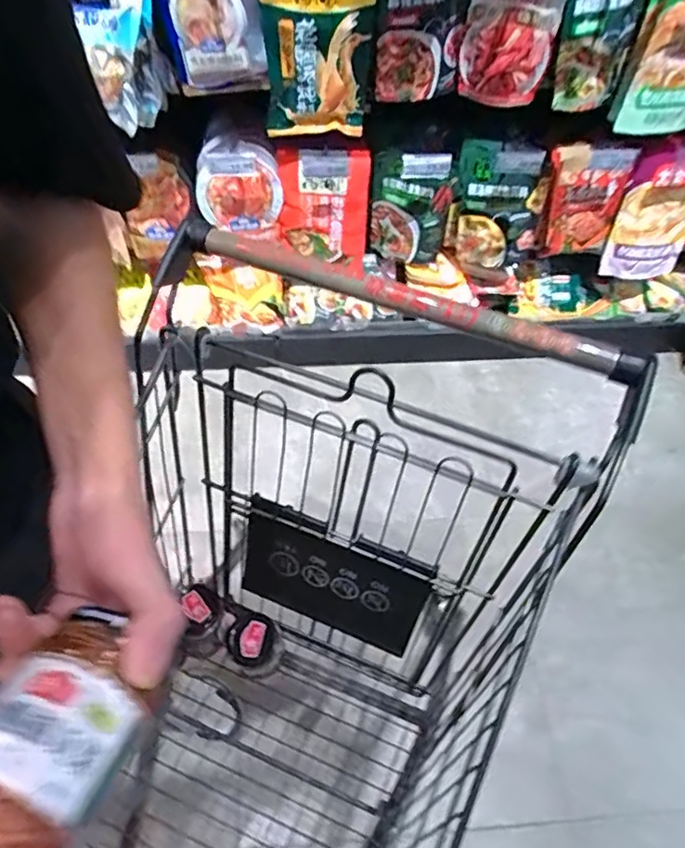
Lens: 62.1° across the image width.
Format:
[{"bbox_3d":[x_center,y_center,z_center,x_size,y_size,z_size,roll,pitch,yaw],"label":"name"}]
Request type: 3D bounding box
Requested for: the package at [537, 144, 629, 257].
[{"bbox_3d":[0.533,-0.497,1.280,0.168,0.253,0.068,2,56,-1],"label":"package"}]

